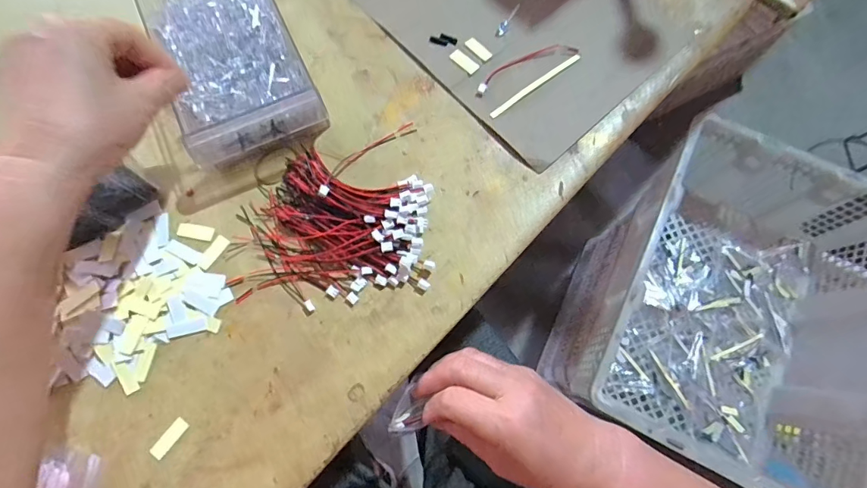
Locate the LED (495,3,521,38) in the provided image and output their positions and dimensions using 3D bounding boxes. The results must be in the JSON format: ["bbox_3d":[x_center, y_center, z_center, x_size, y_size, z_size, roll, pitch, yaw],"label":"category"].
[{"bbox_3d":[0.068,-0.205,0.398,0.009,0.004,0.039,27,75,6],"label":"LED"}]

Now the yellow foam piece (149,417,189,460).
[{"bbox_3d":[-0.184,0.135,0.305,0.011,0.004,0.028,36,76,9],"label":"yellow foam piece"}]

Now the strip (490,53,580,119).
[{"bbox_3d":[0.089,-0.139,0.380,0.100,0.004,0.006,-37,78,-11],"label":"strip"}]

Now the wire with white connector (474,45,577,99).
[{"bbox_3d":[0.080,-0.157,0.385,0.100,0.004,0.019,-25,76,-8],"label":"wire with white connector"}]

